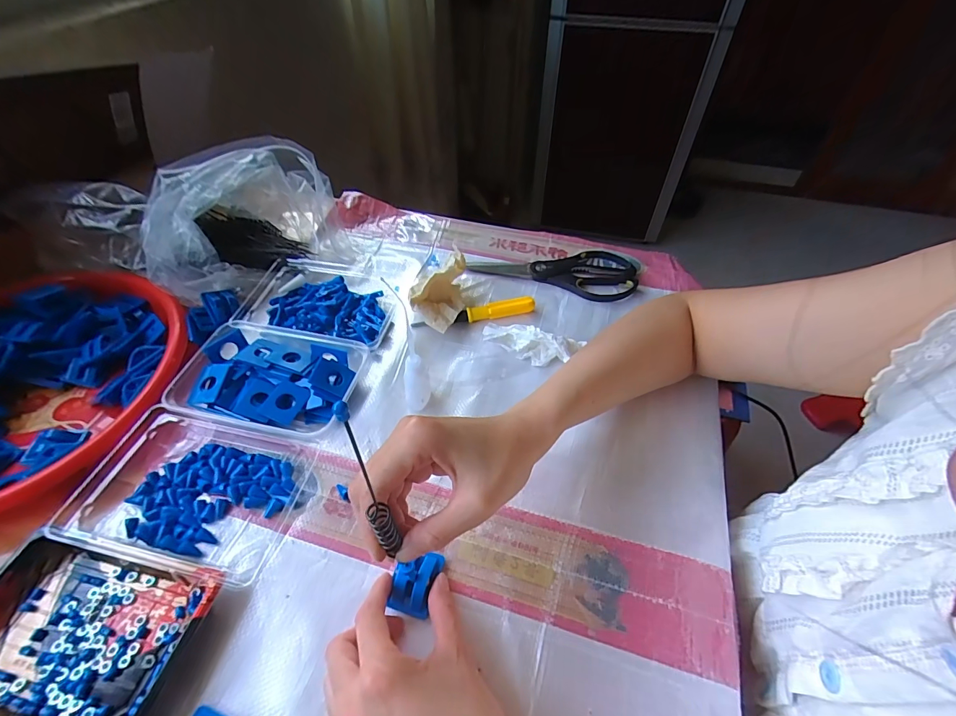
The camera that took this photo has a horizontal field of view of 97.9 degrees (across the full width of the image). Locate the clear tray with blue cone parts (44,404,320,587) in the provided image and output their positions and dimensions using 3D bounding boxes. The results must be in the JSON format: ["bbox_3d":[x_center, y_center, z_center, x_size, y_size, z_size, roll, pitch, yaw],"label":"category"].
[{"bbox_3d":[-0.239,0.105,0.347,0.167,0.028,0.118,9,51,8],"label":"clear tray with blue cone parts"}]

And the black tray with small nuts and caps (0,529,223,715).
[{"bbox_3d":[-0.274,0.189,0.282,0.160,0.023,0.102,9,51,8],"label":"black tray with small nuts and caps"}]

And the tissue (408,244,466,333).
[{"bbox_3d":[-0.047,-0.074,0.477,0.059,0.057,0.093,2,50,2],"label":"tissue"}]

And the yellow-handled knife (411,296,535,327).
[{"bbox_3d":[-0.004,-0.051,0.481,0.141,0.019,0.013,-11,51,-9],"label":"yellow-handled knife"}]

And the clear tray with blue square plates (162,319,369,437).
[{"bbox_3d":[-0.202,0.021,0.410,0.158,0.033,0.109,9,51,8],"label":"clear tray with blue square plates"}]

